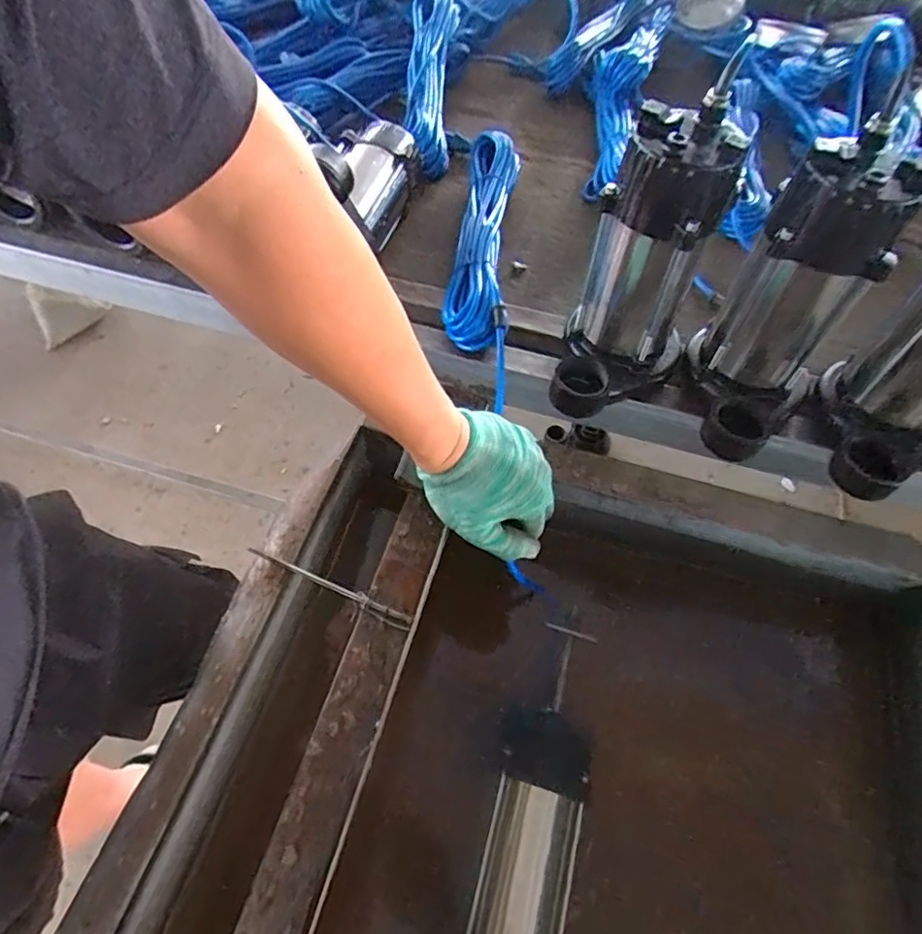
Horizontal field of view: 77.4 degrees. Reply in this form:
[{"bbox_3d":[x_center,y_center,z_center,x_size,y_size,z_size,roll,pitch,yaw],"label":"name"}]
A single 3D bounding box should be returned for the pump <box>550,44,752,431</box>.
[{"bbox_3d":[0.160,-0.161,0.516,0.108,0.244,0.149,21,59,11],"label":"pump"}]

